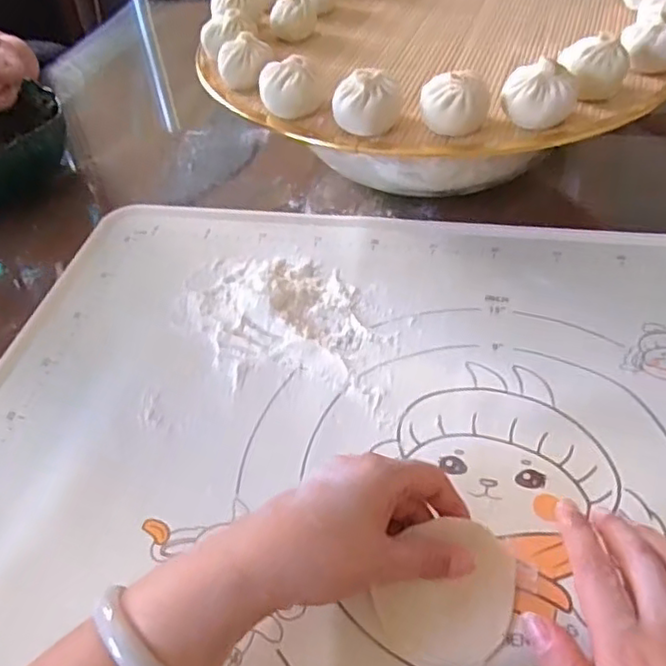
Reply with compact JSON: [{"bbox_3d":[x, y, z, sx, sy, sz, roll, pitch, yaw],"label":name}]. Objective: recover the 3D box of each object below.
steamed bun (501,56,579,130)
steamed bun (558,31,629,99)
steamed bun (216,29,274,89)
[{"bbox_3d":[0.135,-0.156,0.424,0.044,0.033,0.044,16,50,20],"label":"steamed bun"},{"bbox_3d":[0.178,-0.182,0.441,0.044,0.031,0.044,12,49,16],"label":"steamed bun"},{"bbox_3d":[-0.067,-0.208,0.493,0.036,0.032,0.036,-3,46,3],"label":"steamed bun"}]

